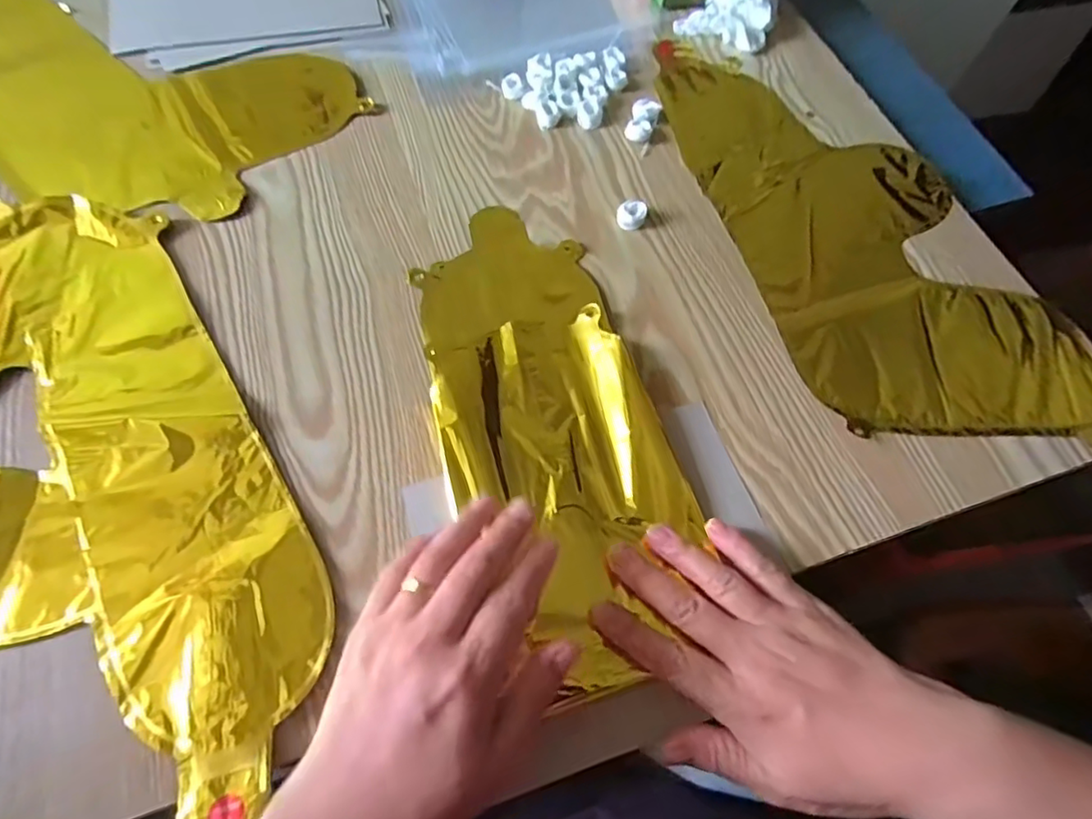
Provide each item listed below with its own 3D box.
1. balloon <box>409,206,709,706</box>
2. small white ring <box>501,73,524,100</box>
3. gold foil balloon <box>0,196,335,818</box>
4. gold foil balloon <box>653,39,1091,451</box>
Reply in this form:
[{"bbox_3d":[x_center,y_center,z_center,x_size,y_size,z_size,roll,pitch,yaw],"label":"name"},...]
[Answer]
[{"bbox_3d":[-0.002,-0.002,0.355,0.125,0.016,0.310,-14,65,-10],"label":"balloon"},{"bbox_3d":[-0.028,-0.267,0.477,0.017,0.010,0.020,-2,64,-4],"label":"small white ring"},{"bbox_3d":[-0.271,0.015,0.330,0.358,0.012,0.297,13,64,4],"label":"gold foil balloon"},{"bbox_3d":[0.233,-0.151,0.440,0.196,0.008,0.401,-14,65,-9],"label":"gold foil balloon"}]

